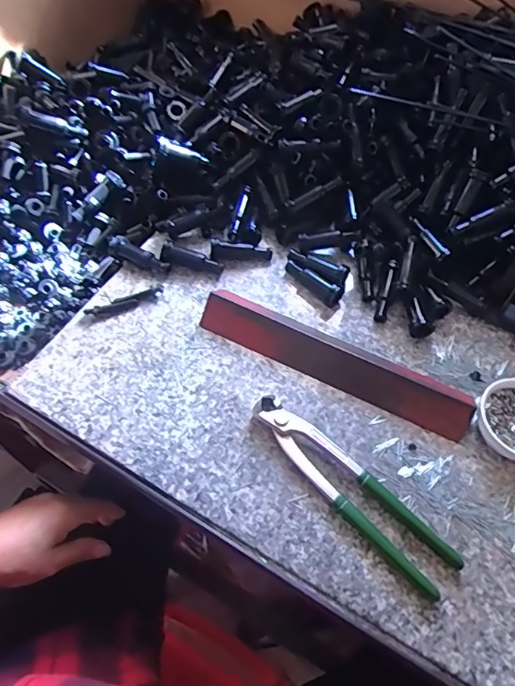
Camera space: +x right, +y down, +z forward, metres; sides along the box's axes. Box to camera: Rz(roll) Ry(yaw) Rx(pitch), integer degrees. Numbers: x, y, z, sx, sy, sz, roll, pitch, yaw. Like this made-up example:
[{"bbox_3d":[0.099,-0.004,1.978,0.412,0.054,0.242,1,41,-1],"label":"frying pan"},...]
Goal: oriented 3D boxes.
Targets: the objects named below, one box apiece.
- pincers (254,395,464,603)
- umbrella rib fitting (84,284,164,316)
[{"bbox_3d":[0.075,0.115,0.407,0.042,0.017,0.194,-39,67,-23],"label":"pincers"},{"bbox_3d":[-0.130,-0.040,0.495,0.077,0.005,0.014,-22,62,-15],"label":"umbrella rib fitting"}]

